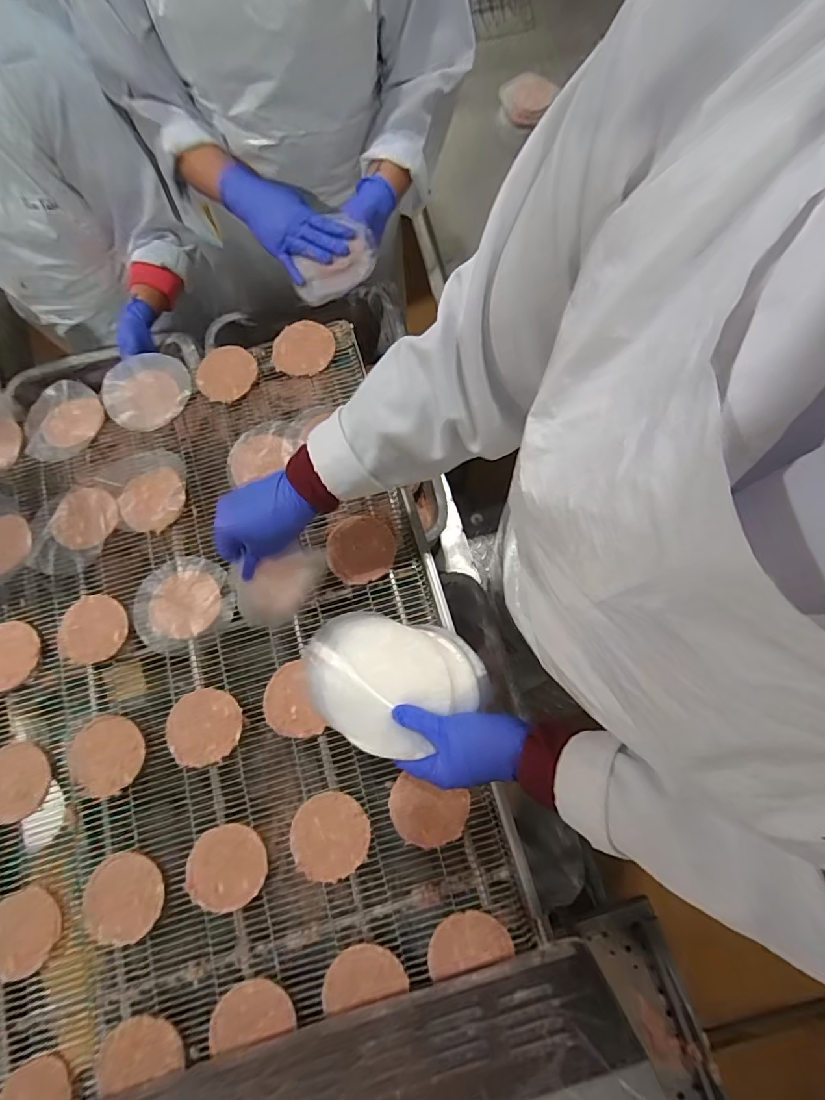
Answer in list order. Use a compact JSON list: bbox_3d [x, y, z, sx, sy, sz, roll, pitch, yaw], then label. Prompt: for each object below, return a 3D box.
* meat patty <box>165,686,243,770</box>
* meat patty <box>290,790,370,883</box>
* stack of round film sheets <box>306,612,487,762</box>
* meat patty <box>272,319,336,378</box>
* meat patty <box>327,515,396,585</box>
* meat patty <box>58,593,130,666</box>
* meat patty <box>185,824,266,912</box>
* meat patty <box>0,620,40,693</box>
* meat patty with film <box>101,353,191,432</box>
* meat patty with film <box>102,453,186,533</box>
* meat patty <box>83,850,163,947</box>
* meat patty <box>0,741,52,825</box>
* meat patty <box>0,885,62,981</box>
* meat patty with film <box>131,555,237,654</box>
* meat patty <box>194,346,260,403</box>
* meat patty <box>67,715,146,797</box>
[{"bbox_3d":[-0.244,0.206,0.565,0.086,0.004,0.082,-18,77,-2],"label":"meat patty"},{"bbox_3d":[-0.090,0.313,0.528,0.082,0.006,0.086,0,77,2],"label":"meat patty"},{"bbox_3d":[-0.019,0.130,0.463,0.170,0.026,0.121,11,78,4],"label":"stack of round film sheets"},{"bbox_3d":[-0.154,-0.285,0.679,0.086,0.013,0.076,-2,77,1],"label":"meat patty"},{"bbox_3d":[-0.064,-0.002,0.602,0.082,0.005,0.082,0,77,2],"label":"meat patty"},{"bbox_3d":[-0.400,0.098,0.602,0.082,0.004,0.084,0,77,2],"label":"meat patty"},{"bbox_3d":[-0.203,0.345,0.525,0.087,0.009,0.079,-33,78,-6],"label":"meat patty"},{"bbox_3d":[-0.504,0.132,0.597,0.089,0.007,0.077,-29,78,-5],"label":"meat patty"},{"bbox_3d":[-0.377,-0.227,0.686,0.118,0.012,0.120,0,77,2],"label":"meat patty with film"},{"bbox_3d":[-0.350,-0.085,0.643,0.097,0.011,0.118,-35,79,-6],"label":"meat patty with film"},{"bbox_3d":[-0.314,0.378,0.524,0.082,0.005,0.083,0,77,2],"label":"meat patty"},{"bbox_3d":[-0.463,0.269,0.560,0.083,0.005,0.082,-19,77,-3],"label":"meat patty"},{"bbox_3d":[-0.424,0.413,0.518,0.094,0.006,0.076,-27,78,-4],"label":"meat patty"},{"bbox_3d":[-0.289,0.067,0.605,0.121,0.005,0.113,0,77,2],"label":"meat patty with film"},{"bbox_3d":[-0.261,-0.249,0.677,0.083,0.010,0.074,-39,79,-7],"label":"meat patty"},{"bbox_3d":[-0.357,0.238,0.562,0.091,0.005,0.083,0,77,2],"label":"meat patty"}]

